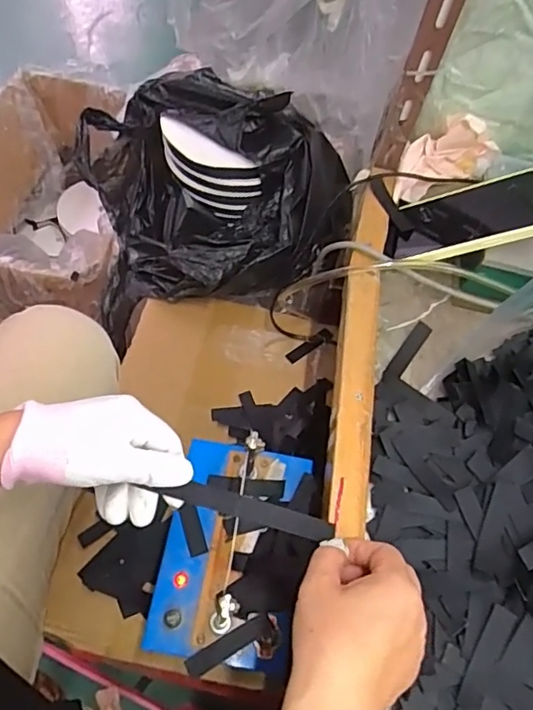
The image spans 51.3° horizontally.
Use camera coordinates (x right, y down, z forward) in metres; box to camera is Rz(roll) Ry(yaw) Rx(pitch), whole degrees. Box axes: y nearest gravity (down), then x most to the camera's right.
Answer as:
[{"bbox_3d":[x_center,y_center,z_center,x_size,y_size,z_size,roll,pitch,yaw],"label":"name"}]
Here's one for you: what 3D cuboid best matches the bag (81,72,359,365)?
[{"bbox_3d":[-0.076,-0.232,0.771,0.344,0.171,0.334,-9,63,-12],"label":"bag"}]

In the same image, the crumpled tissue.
[{"bbox_3d":[0.183,-0.210,0.595,0.135,0.056,0.053,-28,65,-13],"label":"crumpled tissue"}]

